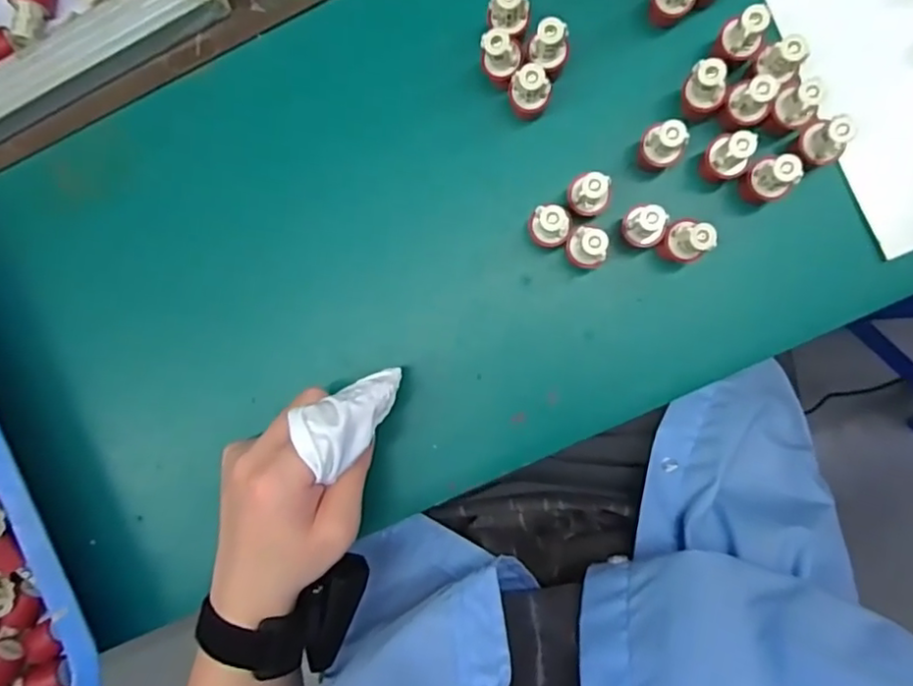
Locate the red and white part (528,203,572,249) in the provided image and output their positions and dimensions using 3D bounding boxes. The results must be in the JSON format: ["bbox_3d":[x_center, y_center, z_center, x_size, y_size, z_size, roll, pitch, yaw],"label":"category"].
[{"bbox_3d":[0.052,-0.064,0.350,0.023,0.048,0.019,20,92,5],"label":"red and white part"}]

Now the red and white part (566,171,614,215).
[{"bbox_3d":[0.074,-0.080,0.346,0.022,0.051,0.018,-21,88,5],"label":"red and white part"}]

